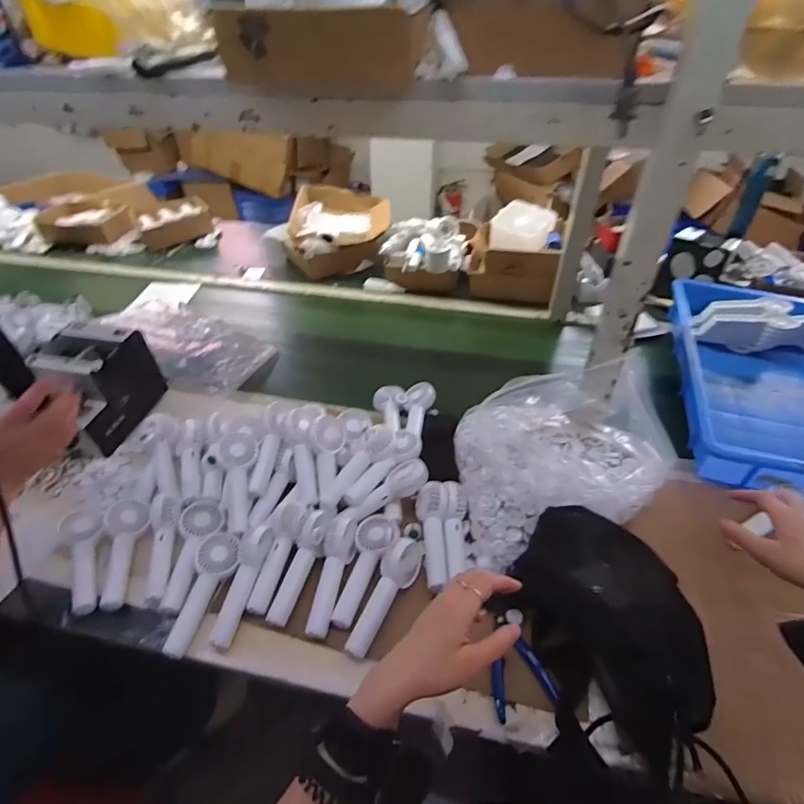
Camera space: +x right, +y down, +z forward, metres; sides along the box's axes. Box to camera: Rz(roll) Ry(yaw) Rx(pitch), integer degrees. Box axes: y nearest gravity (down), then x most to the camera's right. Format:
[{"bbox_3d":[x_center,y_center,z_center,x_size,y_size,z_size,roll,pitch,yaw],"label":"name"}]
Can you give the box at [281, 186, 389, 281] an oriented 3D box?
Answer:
[{"bbox_3d":[-0.178,-0.486,1.292,0.299,0.140,0.252,-12,42,-13],"label":"box"}]

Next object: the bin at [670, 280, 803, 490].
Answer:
[{"bbox_3d":[0.698,-0.029,0.825,0.368,0.096,0.534,12,42,14],"label":"bin"}]

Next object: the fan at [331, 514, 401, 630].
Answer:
[{"bbox_3d":[-0.047,0.210,0.583,0.053,0.035,0.149,13,56,15],"label":"fan"}]

